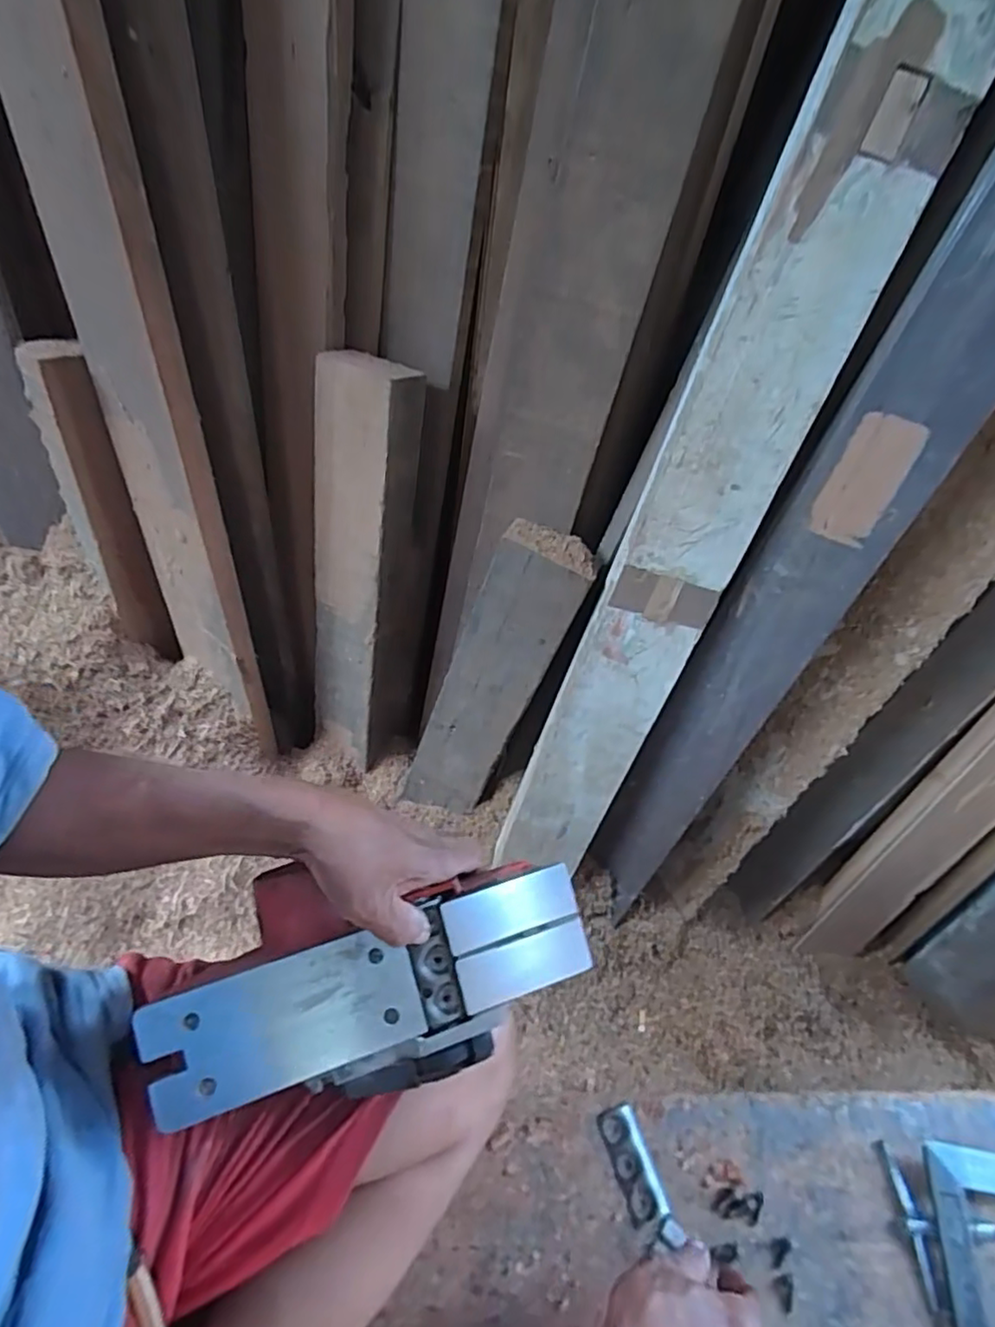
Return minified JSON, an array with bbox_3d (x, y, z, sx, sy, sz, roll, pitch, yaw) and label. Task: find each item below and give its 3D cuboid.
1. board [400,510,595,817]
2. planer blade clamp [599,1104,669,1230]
[{"bbox_3d":[-0.018,0.041,0.927,0.129,0.525,0.056,27,36,3],"label":"board"},{"bbox_3d":[0.114,0.427,0.531,0.033,0.007,0.079,-14,53,-13],"label":"planer blade clamp"}]

